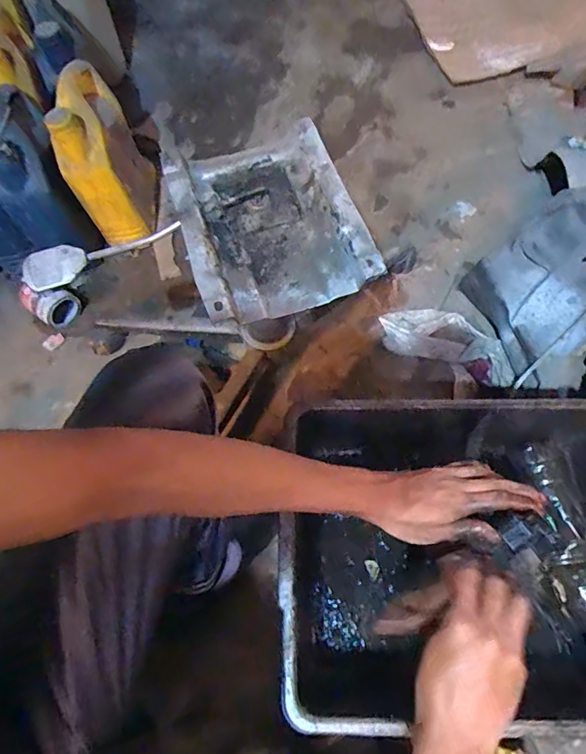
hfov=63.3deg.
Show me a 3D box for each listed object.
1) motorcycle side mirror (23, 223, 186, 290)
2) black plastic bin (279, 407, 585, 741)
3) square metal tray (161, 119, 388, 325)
[{"bbox_3d":[-0.209,-0.135,0.517,0.173,0.030,0.034,-16,67,-5],"label":"motorcycle side mirror"},{"bbox_3d":[0.197,0.190,0.520,0.420,0.123,0.321,-3,67,1],"label":"black plastic bin"},{"bbox_3d":[-0.026,-0.165,0.499,0.177,0.035,0.213,-17,67,-5],"label":"square metal tray"}]

